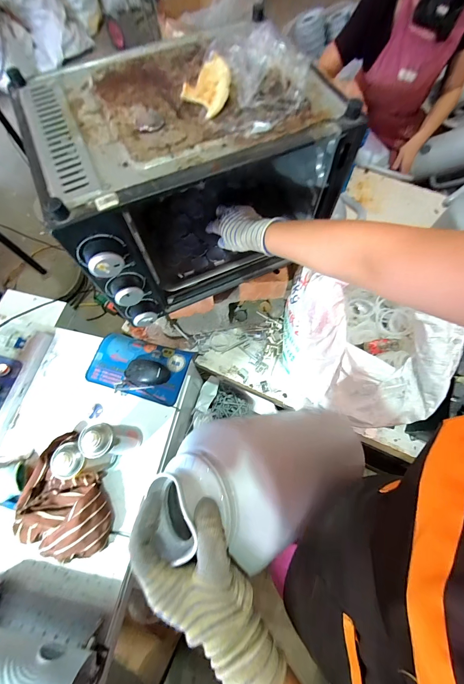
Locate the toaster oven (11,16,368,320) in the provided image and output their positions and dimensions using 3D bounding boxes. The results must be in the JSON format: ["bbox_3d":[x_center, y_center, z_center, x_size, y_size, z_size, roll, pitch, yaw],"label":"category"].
[{"bbox_3d":[-0.074,-0.282,0.487,0.425,0.280,0.296,-29,73,-9],"label":"toaster oven"}]

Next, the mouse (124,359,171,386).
[{"bbox_3d":[-0.227,0.079,0.719,0.115,0.032,0.063,6,71,3],"label":"mouse"}]

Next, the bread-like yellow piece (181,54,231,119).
[{"bbox_3d":[-0.027,-0.350,0.371,0.059,0.014,0.098,28,73,10],"label":"bread-like yellow piece"}]

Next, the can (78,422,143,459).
[{"bbox_3d":[-0.258,0.211,0.588,0.064,0.209,0.062,0,70,0],"label":"can"}]

